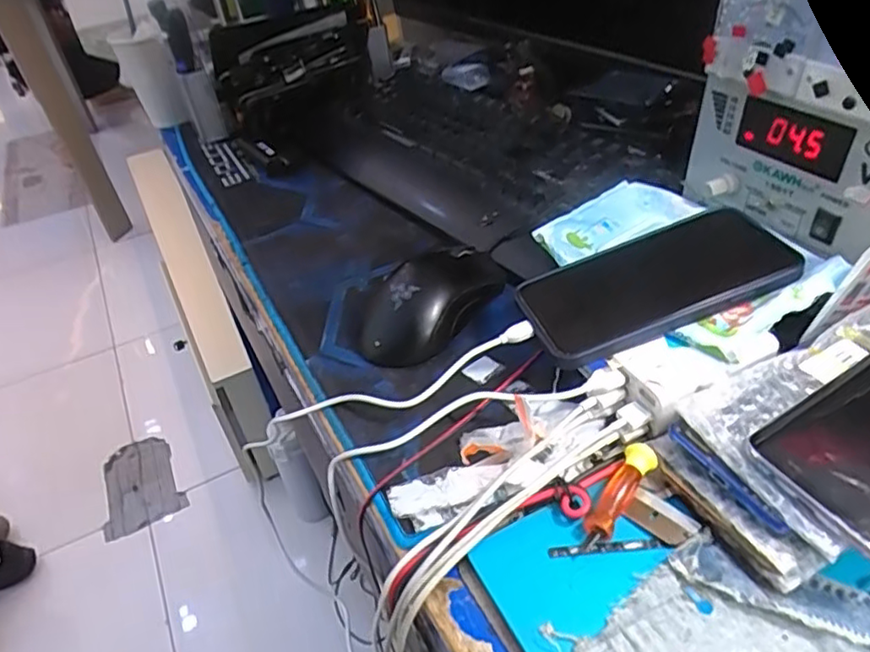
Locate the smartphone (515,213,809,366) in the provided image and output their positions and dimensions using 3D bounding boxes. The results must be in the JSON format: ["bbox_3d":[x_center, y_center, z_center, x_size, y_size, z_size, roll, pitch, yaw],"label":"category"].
[{"bbox_3d":[0.134,-0.029,0.391,0.157,0.013,0.081,-21,40,-4],"label":"smartphone"}]

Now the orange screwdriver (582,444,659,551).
[{"bbox_3d":[0.093,0.087,0.321,0.014,0.017,0.062,24,49,31],"label":"orange screwdriver"}]

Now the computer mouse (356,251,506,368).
[{"bbox_3d":[-0.004,-0.021,0.452,0.063,0.035,0.114,29,51,34],"label":"computer mouse"}]

